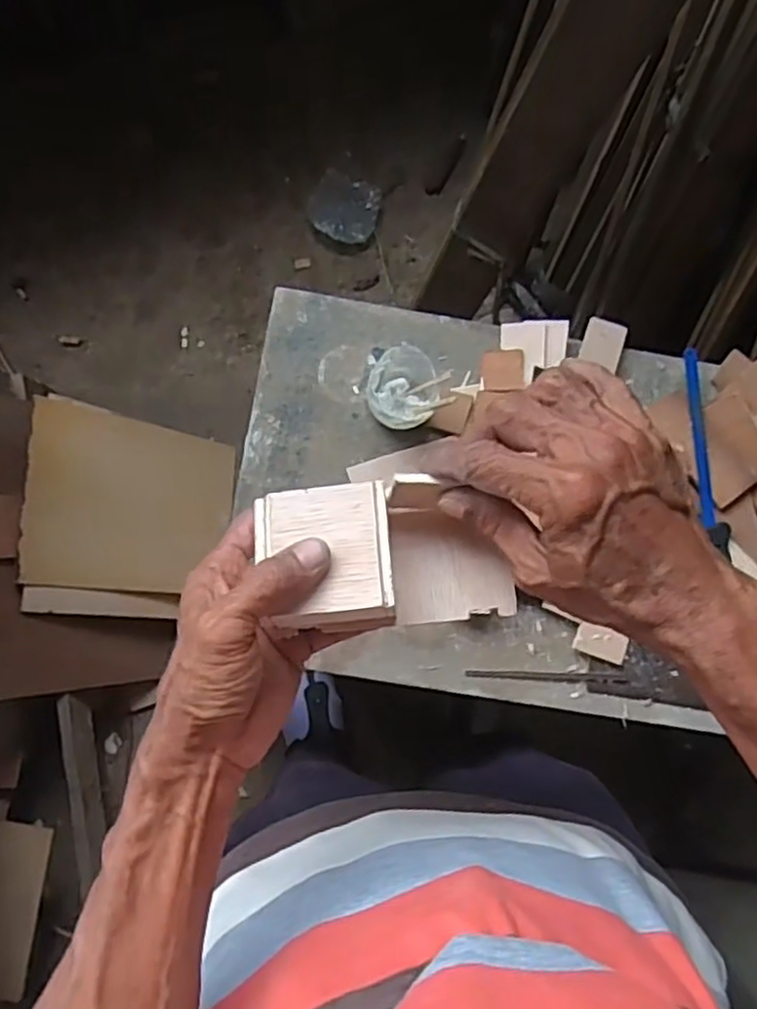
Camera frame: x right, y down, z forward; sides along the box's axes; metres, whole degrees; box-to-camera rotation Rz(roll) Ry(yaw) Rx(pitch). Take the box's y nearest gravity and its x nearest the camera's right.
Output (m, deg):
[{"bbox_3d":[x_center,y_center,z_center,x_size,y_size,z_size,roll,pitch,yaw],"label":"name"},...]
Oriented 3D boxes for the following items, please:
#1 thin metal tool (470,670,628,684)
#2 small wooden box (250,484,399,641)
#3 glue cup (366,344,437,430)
[{"bbox_3d":[0.152,0.155,0.646,0.142,0.012,0.009,2,82,-4],"label":"thin metal tool"},{"bbox_3d":[-0.025,0.023,0.335,0.060,0.017,0.065,-4,83,-5],"label":"small wooden box"},{"bbox_3d":[0.022,-0.103,0.653,0.064,0.053,0.074,-2,82,-5],"label":"glue cup"}]

